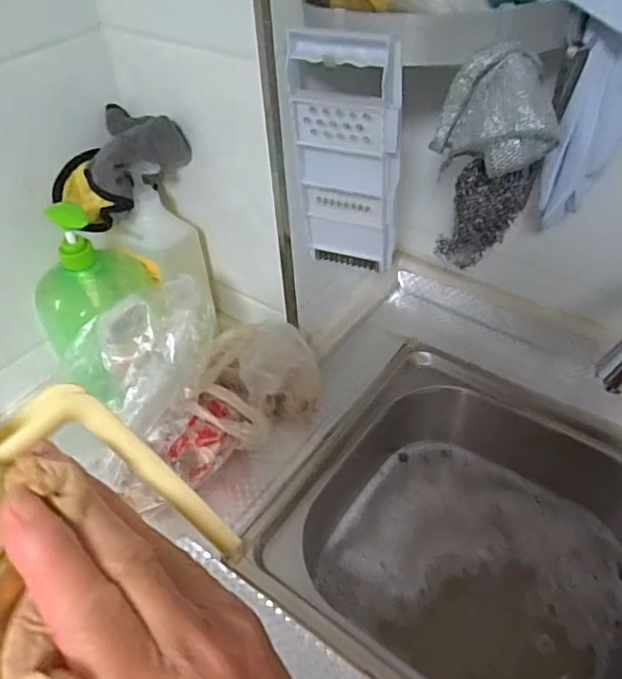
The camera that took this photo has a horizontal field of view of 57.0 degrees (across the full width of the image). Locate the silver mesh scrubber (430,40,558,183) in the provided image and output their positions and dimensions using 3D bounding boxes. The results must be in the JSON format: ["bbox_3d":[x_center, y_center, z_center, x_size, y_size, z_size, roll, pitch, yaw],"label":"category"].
[{"bbox_3d":[0.154,-0.191,0.481,0.086,0.078,0.072,-6,44,-2],"label":"silver mesh scrubber"}]

